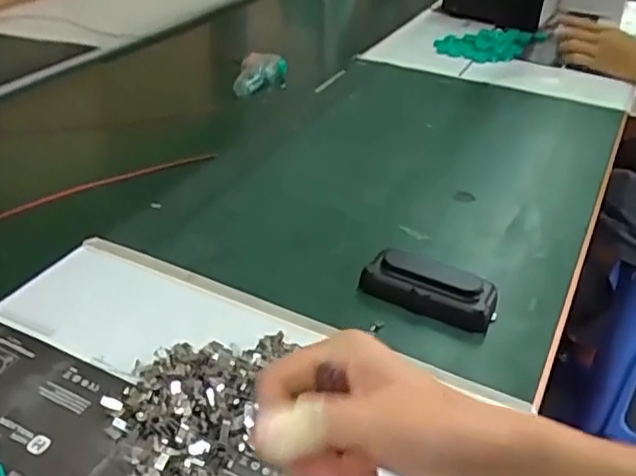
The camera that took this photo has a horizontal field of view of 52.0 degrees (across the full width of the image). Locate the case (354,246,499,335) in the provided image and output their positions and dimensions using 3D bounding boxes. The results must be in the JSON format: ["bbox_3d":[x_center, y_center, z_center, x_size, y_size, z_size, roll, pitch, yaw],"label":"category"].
[{"bbox_3d":[0.092,0.038,0.536,0.107,0.024,0.047,15,36,23],"label":"case"}]

